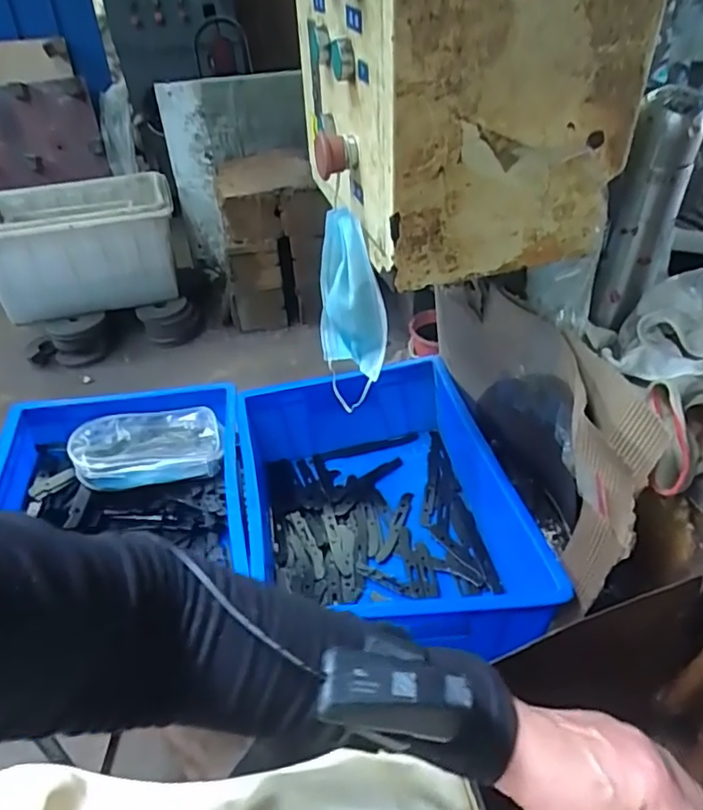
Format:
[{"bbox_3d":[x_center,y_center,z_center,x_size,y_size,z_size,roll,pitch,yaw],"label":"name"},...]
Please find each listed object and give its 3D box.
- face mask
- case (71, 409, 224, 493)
[{"bbox_3d":[-0.001,-0.097,0.606,0.057,0.197,0.078,-8,40,-6],"label":"face mask"},{"bbox_3d":[-0.279,0.057,0.820,0.196,0.051,0.113,-13,41,-12],"label":"case"}]

